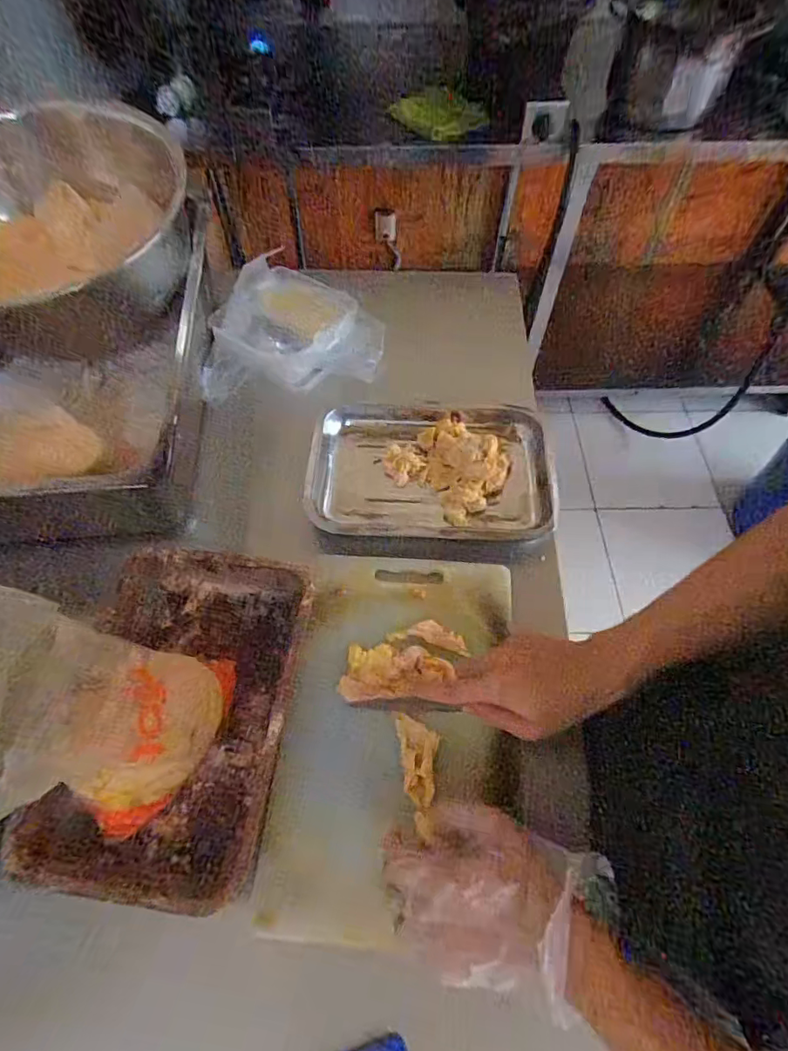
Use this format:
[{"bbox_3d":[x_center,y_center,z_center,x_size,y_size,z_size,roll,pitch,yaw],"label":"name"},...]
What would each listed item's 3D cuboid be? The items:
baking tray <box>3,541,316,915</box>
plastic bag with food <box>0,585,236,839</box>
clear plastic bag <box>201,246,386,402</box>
[{"bbox_3d":[-0.210,0.173,0.496,0.209,0.050,0.304,6,60,4],"label":"baking tray"},{"bbox_3d":[-0.246,0.170,0.379,0.134,0.195,0.202,14,61,9],"label":"plastic bag with food"},{"bbox_3d":[-0.143,-0.298,0.735,0.244,0.062,0.217,-1,60,0],"label":"clear plastic bag"}]

